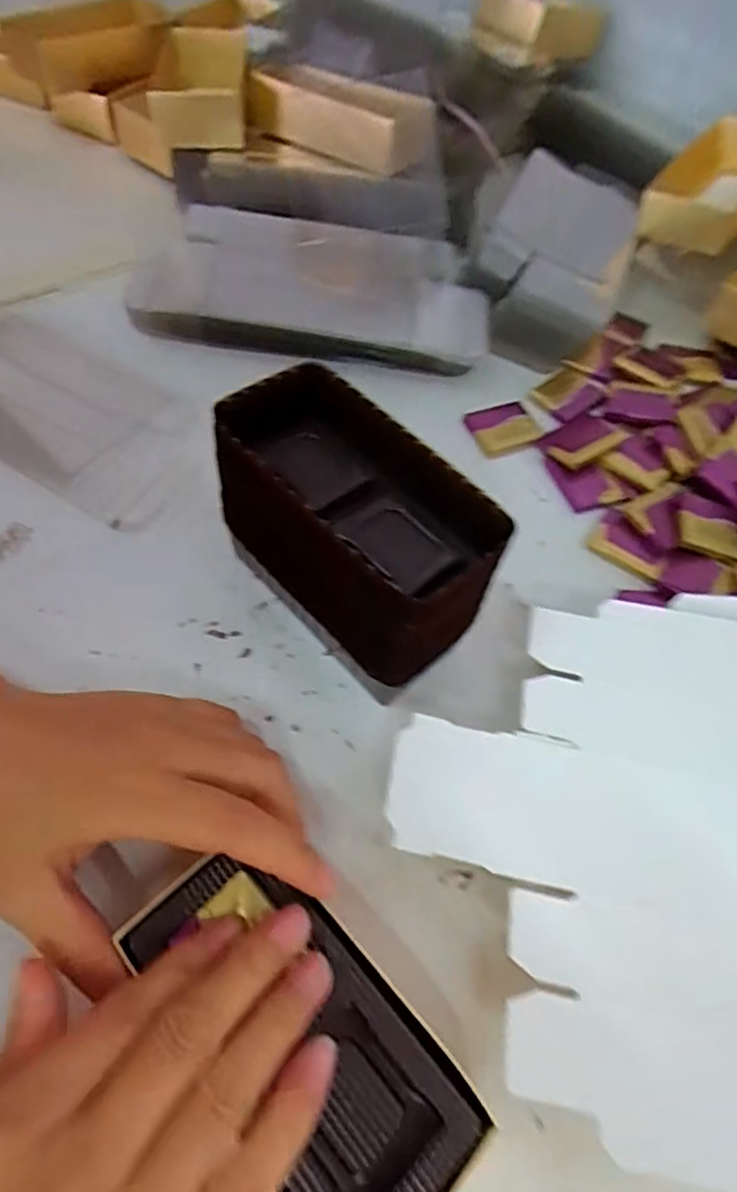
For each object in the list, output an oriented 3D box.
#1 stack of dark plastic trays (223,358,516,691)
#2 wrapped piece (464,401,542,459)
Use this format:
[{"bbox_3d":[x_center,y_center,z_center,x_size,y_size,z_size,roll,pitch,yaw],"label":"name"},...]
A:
[{"bbox_3d":[-0.009,-0.025,0.274,0.066,0.082,0.125,-37,67,-25],"label":"stack of dark plastic trays"},{"bbox_3d":[0.078,-0.097,0.376,0.038,0.006,0.033,-18,62,-17],"label":"wrapped piece"}]

